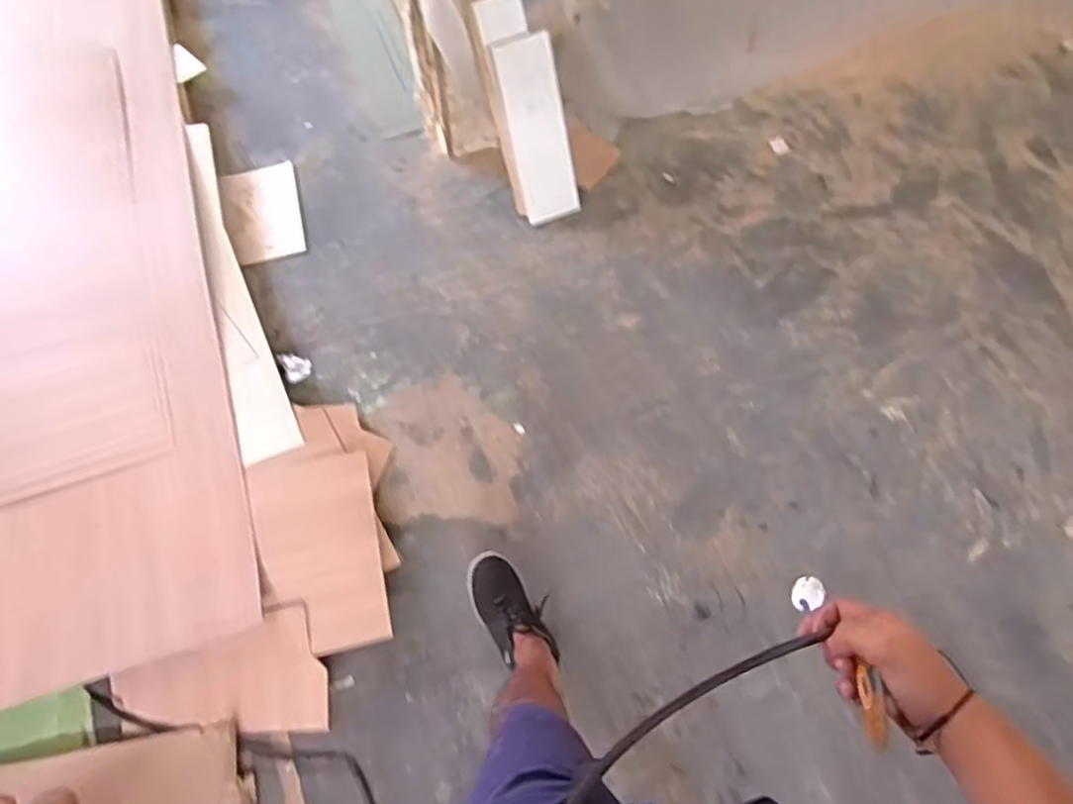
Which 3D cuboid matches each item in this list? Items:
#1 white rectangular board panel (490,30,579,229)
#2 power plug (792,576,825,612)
[{"bbox_3d":[0.005,-0.624,1.615,0.137,0.410,0.038,-20,35,-8],"label":"white rectangular board panel"},{"bbox_3d":[0.337,0.238,0.854,0.041,0.028,0.036,-33,33,20],"label":"power plug"}]

